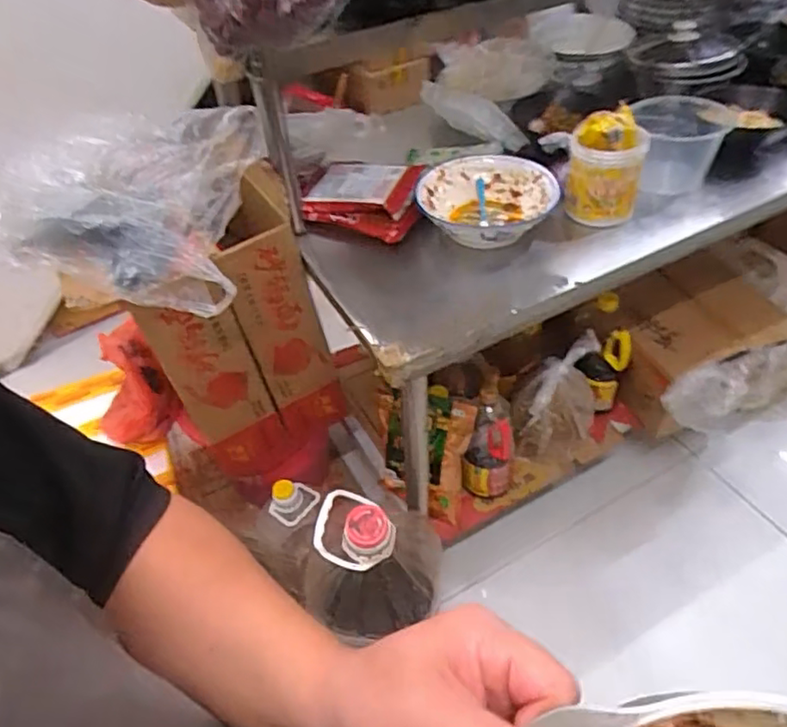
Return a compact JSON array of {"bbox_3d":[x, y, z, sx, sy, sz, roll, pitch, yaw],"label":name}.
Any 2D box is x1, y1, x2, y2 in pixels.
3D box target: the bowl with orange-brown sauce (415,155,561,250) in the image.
[{"bbox_3d":[0.156,-0.256,1.033,0.222,0.087,0.207,-3,43,3],"label":"bowl with orange-brown sauce"}]

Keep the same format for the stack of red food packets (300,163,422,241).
[{"bbox_3d":[-0.059,-0.292,1.110,0.229,0.067,0.188,10,46,17],"label":"stack of red food packets"}]

